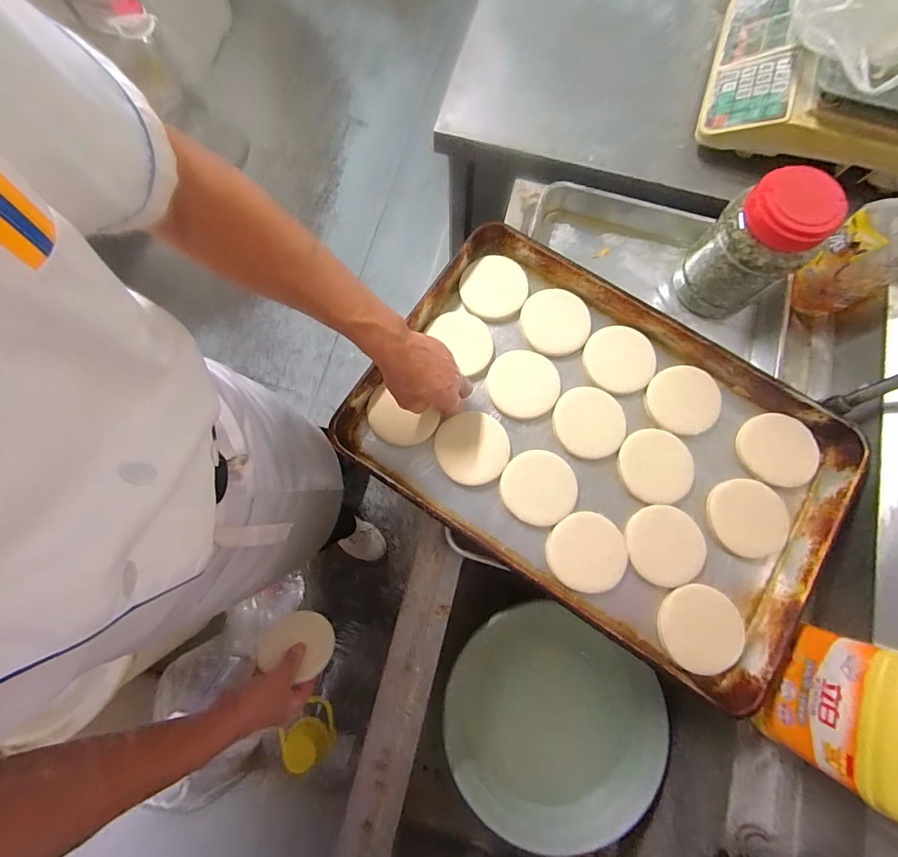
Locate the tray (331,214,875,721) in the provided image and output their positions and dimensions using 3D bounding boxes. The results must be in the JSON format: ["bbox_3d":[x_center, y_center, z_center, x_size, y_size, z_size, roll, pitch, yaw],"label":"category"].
[{"bbox_3d":[0.204,0.016,0.542,0.614,0.056,0.409,33,81,5],"label":"tray"}]

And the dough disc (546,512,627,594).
[{"bbox_3d":[0.180,0.163,0.525,0.097,0.018,0.098,0,80,0],"label":"dough disc"}]

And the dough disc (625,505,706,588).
[{"bbox_3d":[0.286,0.155,0.523,0.098,0.014,0.100,0,80,0],"label":"dough disc"}]

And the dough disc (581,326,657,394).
[{"bbox_3d":[0.253,-0.102,0.588,0.107,0.006,0.098,0,80,0],"label":"dough disc"}]

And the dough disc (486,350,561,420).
[{"bbox_3d":[0.110,-0.064,0.574,0.102,0.010,0.097,0,80,0],"label":"dough disc"}]

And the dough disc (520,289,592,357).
[{"bbox_3d":[0.162,-0.160,0.599,0.099,0.014,0.102,0,80,0],"label":"dough disc"}]

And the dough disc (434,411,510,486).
[{"bbox_3d":[0.033,0.026,0.548,0.099,0.014,0.098,0,80,0],"label":"dough disc"}]

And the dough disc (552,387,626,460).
[{"bbox_3d":[0.202,-0.008,0.567,0.102,0.007,0.100,0,80,0],"label":"dough disc"}]

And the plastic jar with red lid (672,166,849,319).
[{"bbox_3d":[0.451,-0.272,0.585,0.145,0.178,0.132,-40,83,-7],"label":"plastic jar with red lid"}]

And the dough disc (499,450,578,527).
[{"bbox_3d":[0.124,0.081,0.544,0.098,0.015,0.101,0,80,0],"label":"dough disc"}]

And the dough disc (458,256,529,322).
[{"bbox_3d":[0.068,-0.214,0.604,0.100,0.007,0.103,0,80,0],"label":"dough disc"}]

